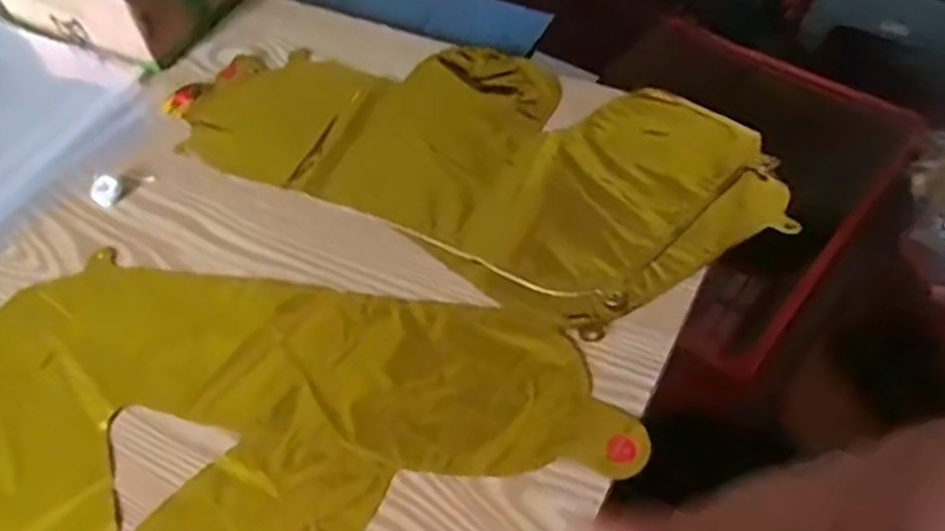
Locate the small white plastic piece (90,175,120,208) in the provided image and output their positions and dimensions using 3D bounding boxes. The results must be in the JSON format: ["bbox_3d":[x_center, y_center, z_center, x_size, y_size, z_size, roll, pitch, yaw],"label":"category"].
[{"bbox_3d":[-0.261,-0.052,0.537,0.019,0.013,0.019,-2,52,3],"label":"small white plastic piece"}]

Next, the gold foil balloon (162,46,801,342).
[{"bbox_3d":[-0.009,-0.097,0.546,0.421,0.012,0.211,26,58,22],"label":"gold foil balloon"}]

